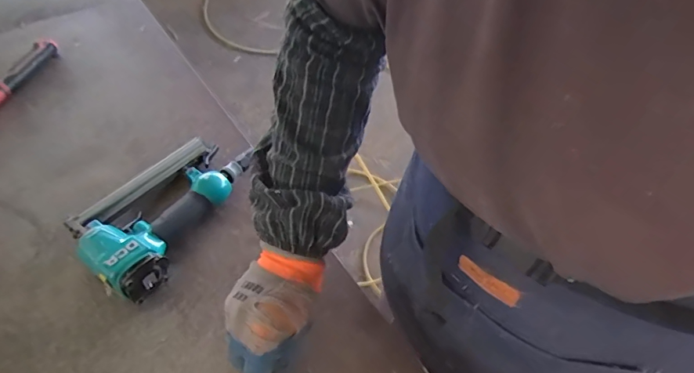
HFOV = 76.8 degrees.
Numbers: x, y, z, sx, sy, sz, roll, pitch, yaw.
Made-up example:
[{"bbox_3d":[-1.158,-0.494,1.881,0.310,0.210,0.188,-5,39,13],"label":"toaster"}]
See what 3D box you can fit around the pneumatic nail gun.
[{"bbox_3d":[-0.241,0.028,0.585,0.155,0.061,0.233,29,55,20],"label":"pneumatic nail gun"}]

